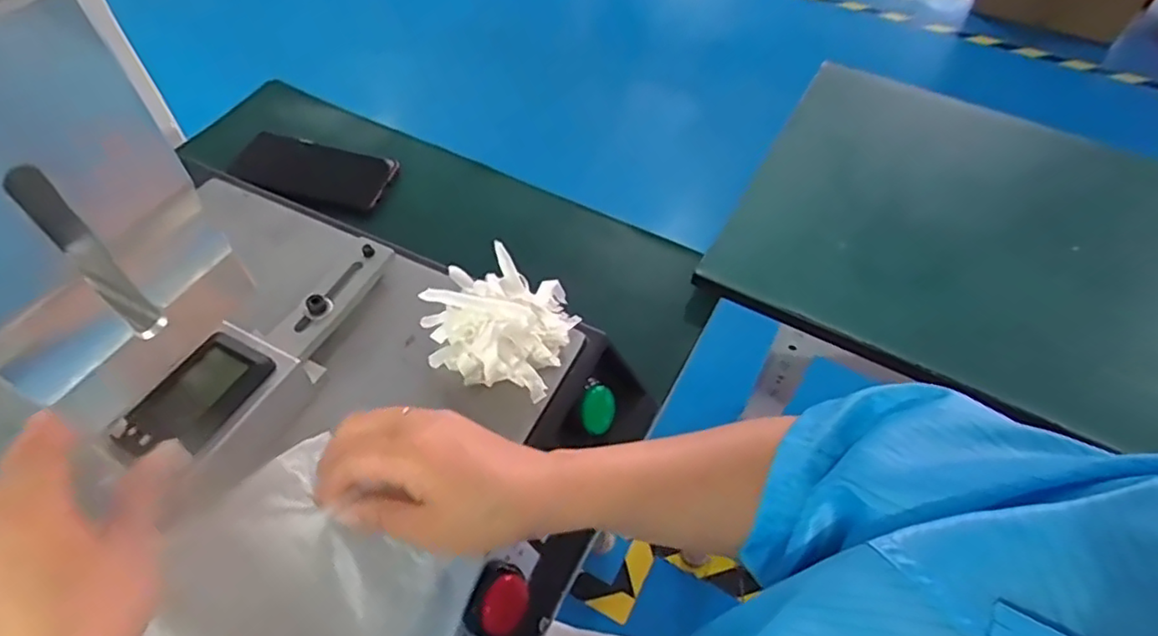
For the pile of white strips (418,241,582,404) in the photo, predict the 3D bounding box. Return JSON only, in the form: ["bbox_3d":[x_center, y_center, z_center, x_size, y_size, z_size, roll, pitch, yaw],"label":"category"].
[{"bbox_3d":[-0.052,-0.007,0.441,0.094,0.050,0.100,18,56,11],"label":"pile of white strips"}]

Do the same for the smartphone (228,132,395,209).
[{"bbox_3d":[-0.280,-0.158,0.674,0.172,0.006,0.076,17,56,11],"label":"smartphone"}]

